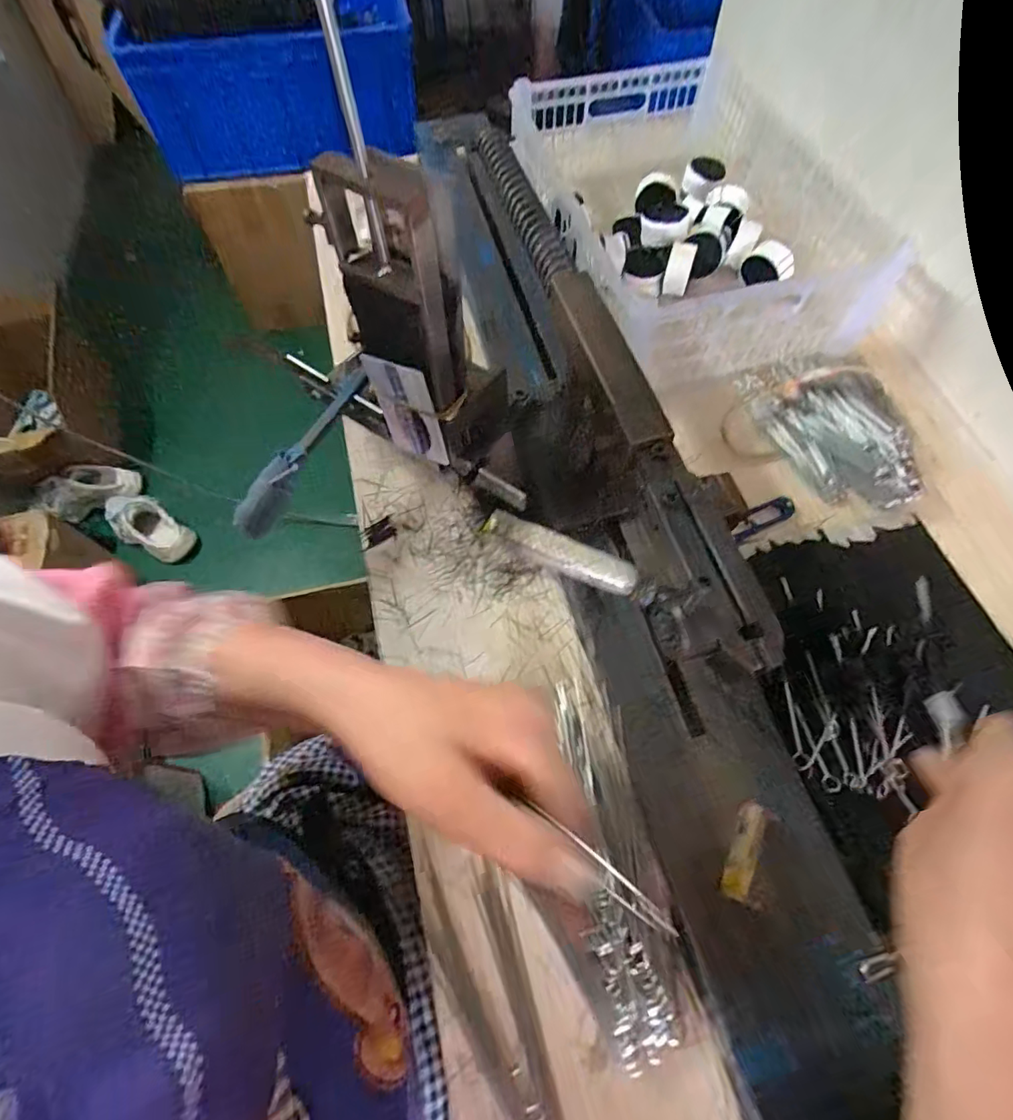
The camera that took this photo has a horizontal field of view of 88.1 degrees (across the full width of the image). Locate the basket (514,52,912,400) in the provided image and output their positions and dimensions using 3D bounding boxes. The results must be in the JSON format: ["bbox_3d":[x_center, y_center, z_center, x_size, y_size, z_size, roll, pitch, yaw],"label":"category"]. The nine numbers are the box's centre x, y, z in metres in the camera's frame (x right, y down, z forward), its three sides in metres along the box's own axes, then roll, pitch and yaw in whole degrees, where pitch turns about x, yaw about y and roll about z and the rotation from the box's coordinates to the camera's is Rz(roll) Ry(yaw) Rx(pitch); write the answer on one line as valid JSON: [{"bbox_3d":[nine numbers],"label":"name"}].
[{"bbox_3d":[0.204,-0.382,0.576,0.300,0.118,0.390,-16,64,-8],"label":"basket"}]

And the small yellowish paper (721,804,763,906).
[{"bbox_3d":[0.140,0.171,0.310,0.012,0.013,0.053,20,65,10],"label":"small yellowish paper"}]

